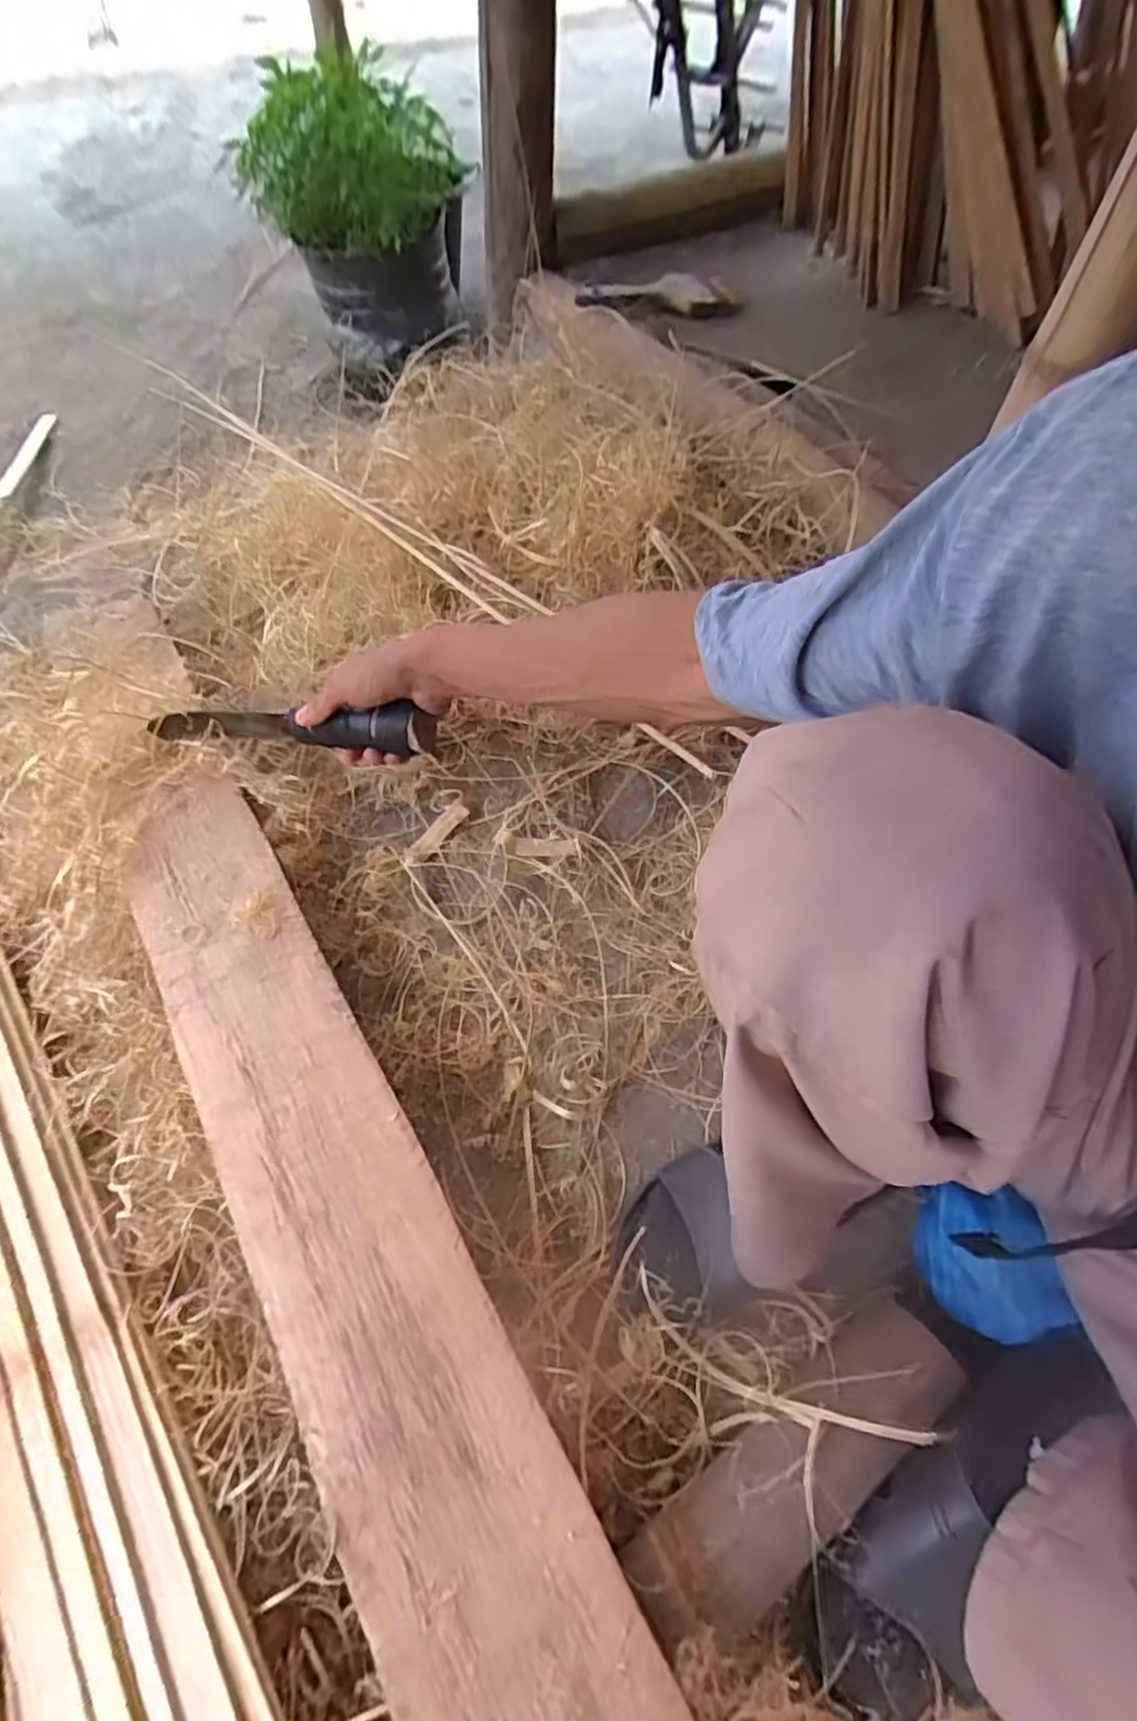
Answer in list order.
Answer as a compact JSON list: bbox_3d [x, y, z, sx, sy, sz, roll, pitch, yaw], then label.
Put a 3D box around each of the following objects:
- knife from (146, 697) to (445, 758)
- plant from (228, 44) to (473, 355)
[{"bbox_3d":[-0.251,-0.120,0.644,0.297,0.043,0.033,5,56,21],"label":"knife"},{"bbox_3d":[-0.320,-1.002,1.108,0.217,0.302,0.274,33,64,17],"label":"plant"}]

